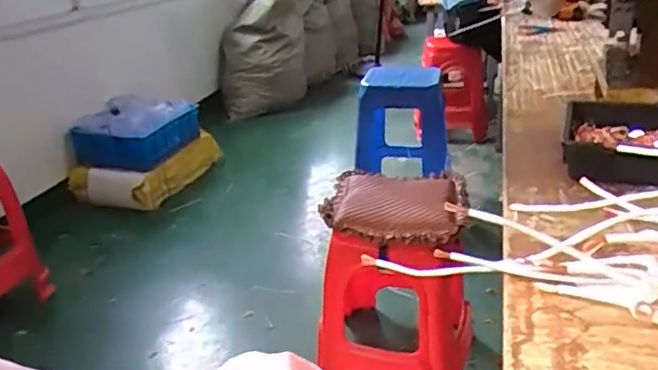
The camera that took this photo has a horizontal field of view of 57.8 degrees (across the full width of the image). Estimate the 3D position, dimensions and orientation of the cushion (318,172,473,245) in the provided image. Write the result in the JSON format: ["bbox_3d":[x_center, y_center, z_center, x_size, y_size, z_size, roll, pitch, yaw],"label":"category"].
[{"bbox_3d":[0.164,0.045,1.434,0.338,0.057,0.278,4,25,15],"label":"cushion"}]

